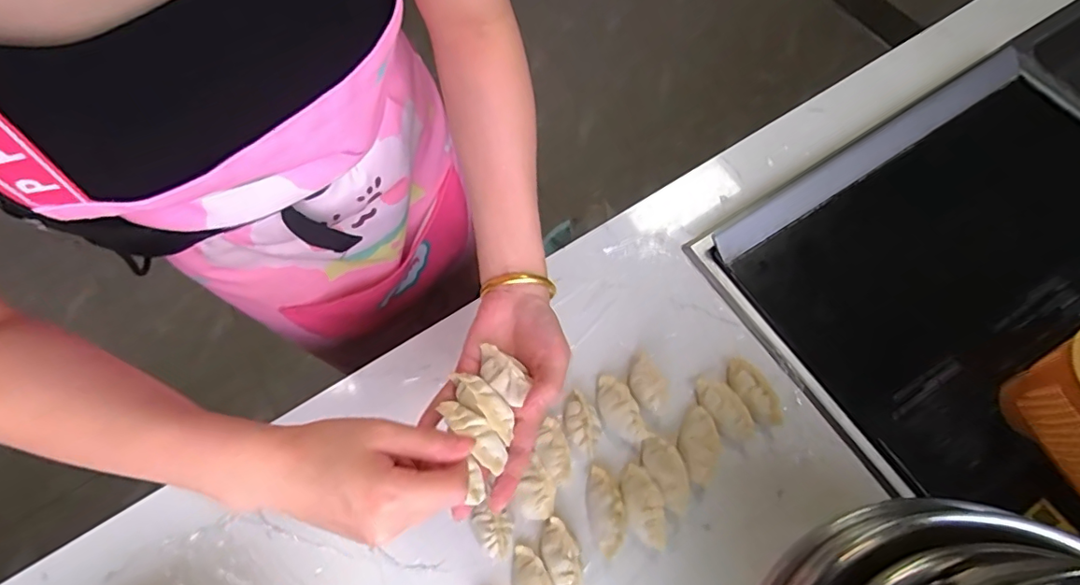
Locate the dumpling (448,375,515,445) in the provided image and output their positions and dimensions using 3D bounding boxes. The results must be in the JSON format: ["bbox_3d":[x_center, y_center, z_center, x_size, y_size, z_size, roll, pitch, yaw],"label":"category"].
[{"bbox_3d":[-0.039,0.079,0.369,0.022,0.017,0.054,-42,75,-13],"label":"dumpling"}]

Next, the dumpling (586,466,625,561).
[{"bbox_3d":[0.056,0.187,0.450,0.028,0.019,0.070,-8,68,0],"label":"dumpling"}]

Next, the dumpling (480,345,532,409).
[{"bbox_3d":[-0.029,0.059,0.378,0.043,0.020,0.023,39,75,14],"label":"dumpling"}]

